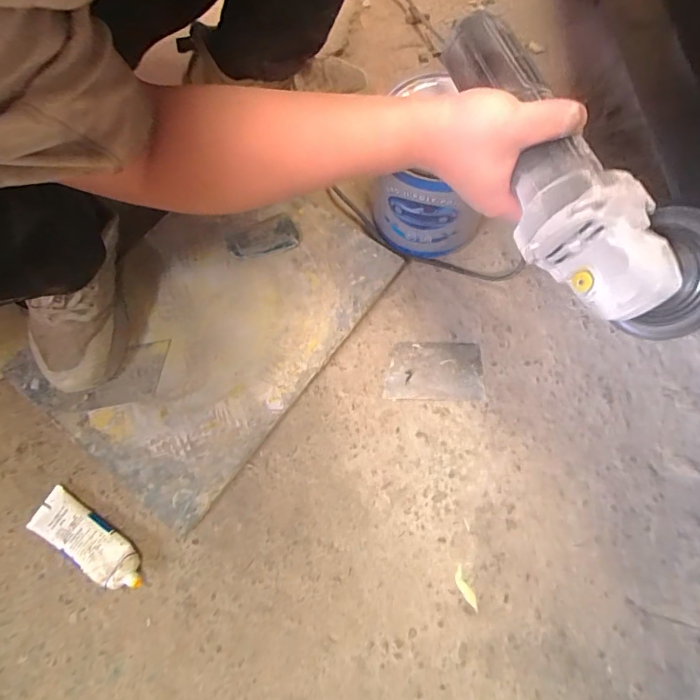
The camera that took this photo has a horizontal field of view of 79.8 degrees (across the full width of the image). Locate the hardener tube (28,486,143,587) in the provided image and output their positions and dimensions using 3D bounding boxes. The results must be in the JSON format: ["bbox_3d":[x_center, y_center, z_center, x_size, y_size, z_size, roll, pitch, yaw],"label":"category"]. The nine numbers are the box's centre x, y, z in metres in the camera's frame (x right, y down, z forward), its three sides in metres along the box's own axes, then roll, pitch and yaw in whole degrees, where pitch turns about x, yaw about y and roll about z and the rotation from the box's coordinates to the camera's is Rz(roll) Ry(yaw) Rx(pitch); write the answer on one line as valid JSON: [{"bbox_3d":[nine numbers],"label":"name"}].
[{"bbox_3d":[-0.289,0.213,0.460,0.145,0.026,0.049,33,75,8],"label":"hardener tube"}]

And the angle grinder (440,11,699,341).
[{"bbox_3d":[0.152,-0.136,0.312,0.105,0.084,0.291,-24,76,-8],"label":"angle grinder"}]

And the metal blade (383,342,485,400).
[{"bbox_3d":[0.109,0.027,0.548,0.126,0.004,0.077,1,72,0],"label":"metal blade"}]

